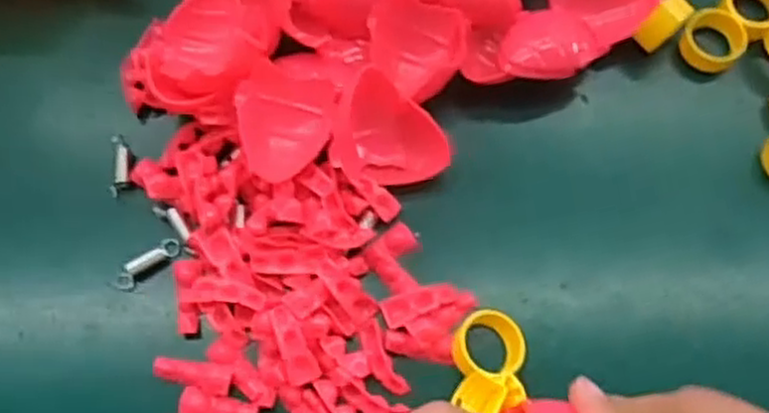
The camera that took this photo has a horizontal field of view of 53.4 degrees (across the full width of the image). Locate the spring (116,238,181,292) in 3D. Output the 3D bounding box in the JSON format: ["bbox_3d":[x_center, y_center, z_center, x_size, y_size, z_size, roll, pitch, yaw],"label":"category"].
[{"bbox_3d":[-0.094,0.022,0.301,0.028,0.009,0.007,-37,73,-12],"label":"spring"}]

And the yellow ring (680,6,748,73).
[{"bbox_3d":[0.143,-0.073,0.332,0.026,0.012,0.024,0,69,1],"label":"yellow ring"}]

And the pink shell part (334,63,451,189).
[{"bbox_3d":[0.004,-0.030,0.307,0.043,0.035,0.041,0,69,1],"label":"pink shell part"}]

